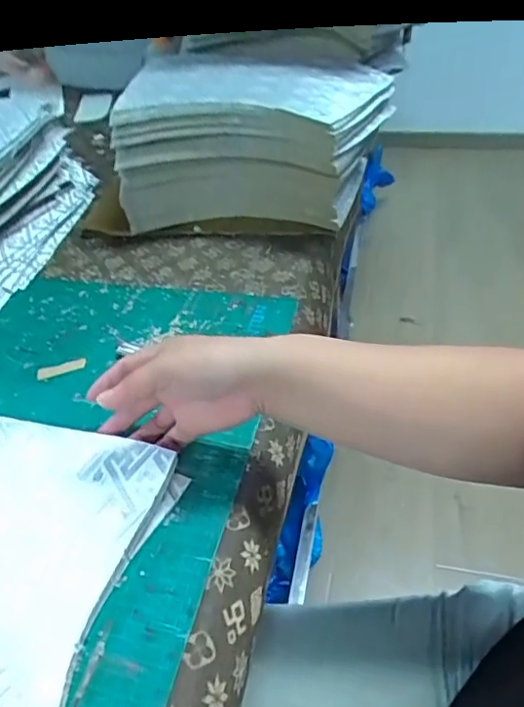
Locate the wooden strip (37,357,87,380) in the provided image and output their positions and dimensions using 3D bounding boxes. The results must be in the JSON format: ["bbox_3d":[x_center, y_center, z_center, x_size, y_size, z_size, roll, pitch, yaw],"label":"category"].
[{"bbox_3d":[-0.187,0.014,0.528,0.045,0.005,0.013,-12,42,-6],"label":"wooden strip"}]

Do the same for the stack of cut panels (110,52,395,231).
[{"bbox_3d":[-0.009,-0.242,0.673,0.285,0.167,0.178,9,44,17],"label":"stack of cut panels"}]

